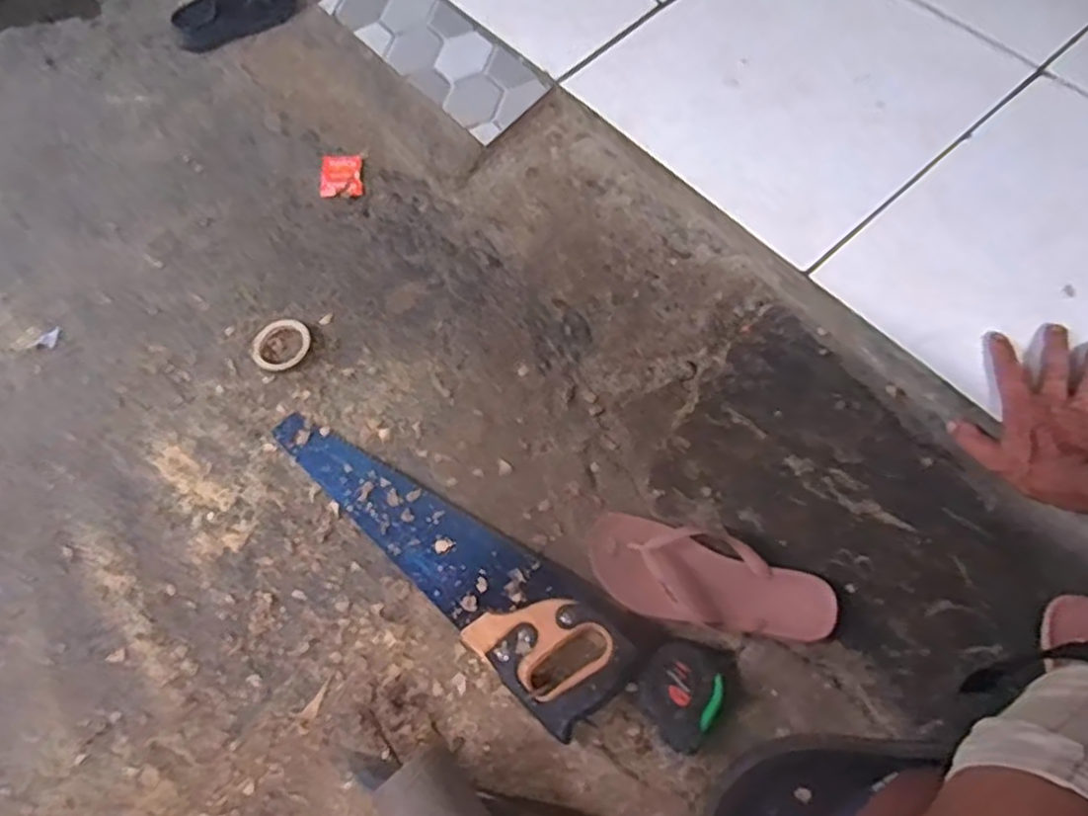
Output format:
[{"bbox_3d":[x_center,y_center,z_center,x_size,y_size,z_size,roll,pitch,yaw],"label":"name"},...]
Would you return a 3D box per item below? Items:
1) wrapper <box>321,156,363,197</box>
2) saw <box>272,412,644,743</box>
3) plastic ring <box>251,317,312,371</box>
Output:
[{"bbox_3d":[-0.272,-0.312,0.931,0.056,0.017,0.056,-1,67,2],"label":"wrapper"},{"bbox_3d":[-0.105,0.132,0.718,0.453,0.021,0.108,39,75,23],"label":"saw"},{"bbox_3d":[-0.317,-0.077,0.835,0.070,0.004,0.068,-1,67,2],"label":"plastic ring"}]

